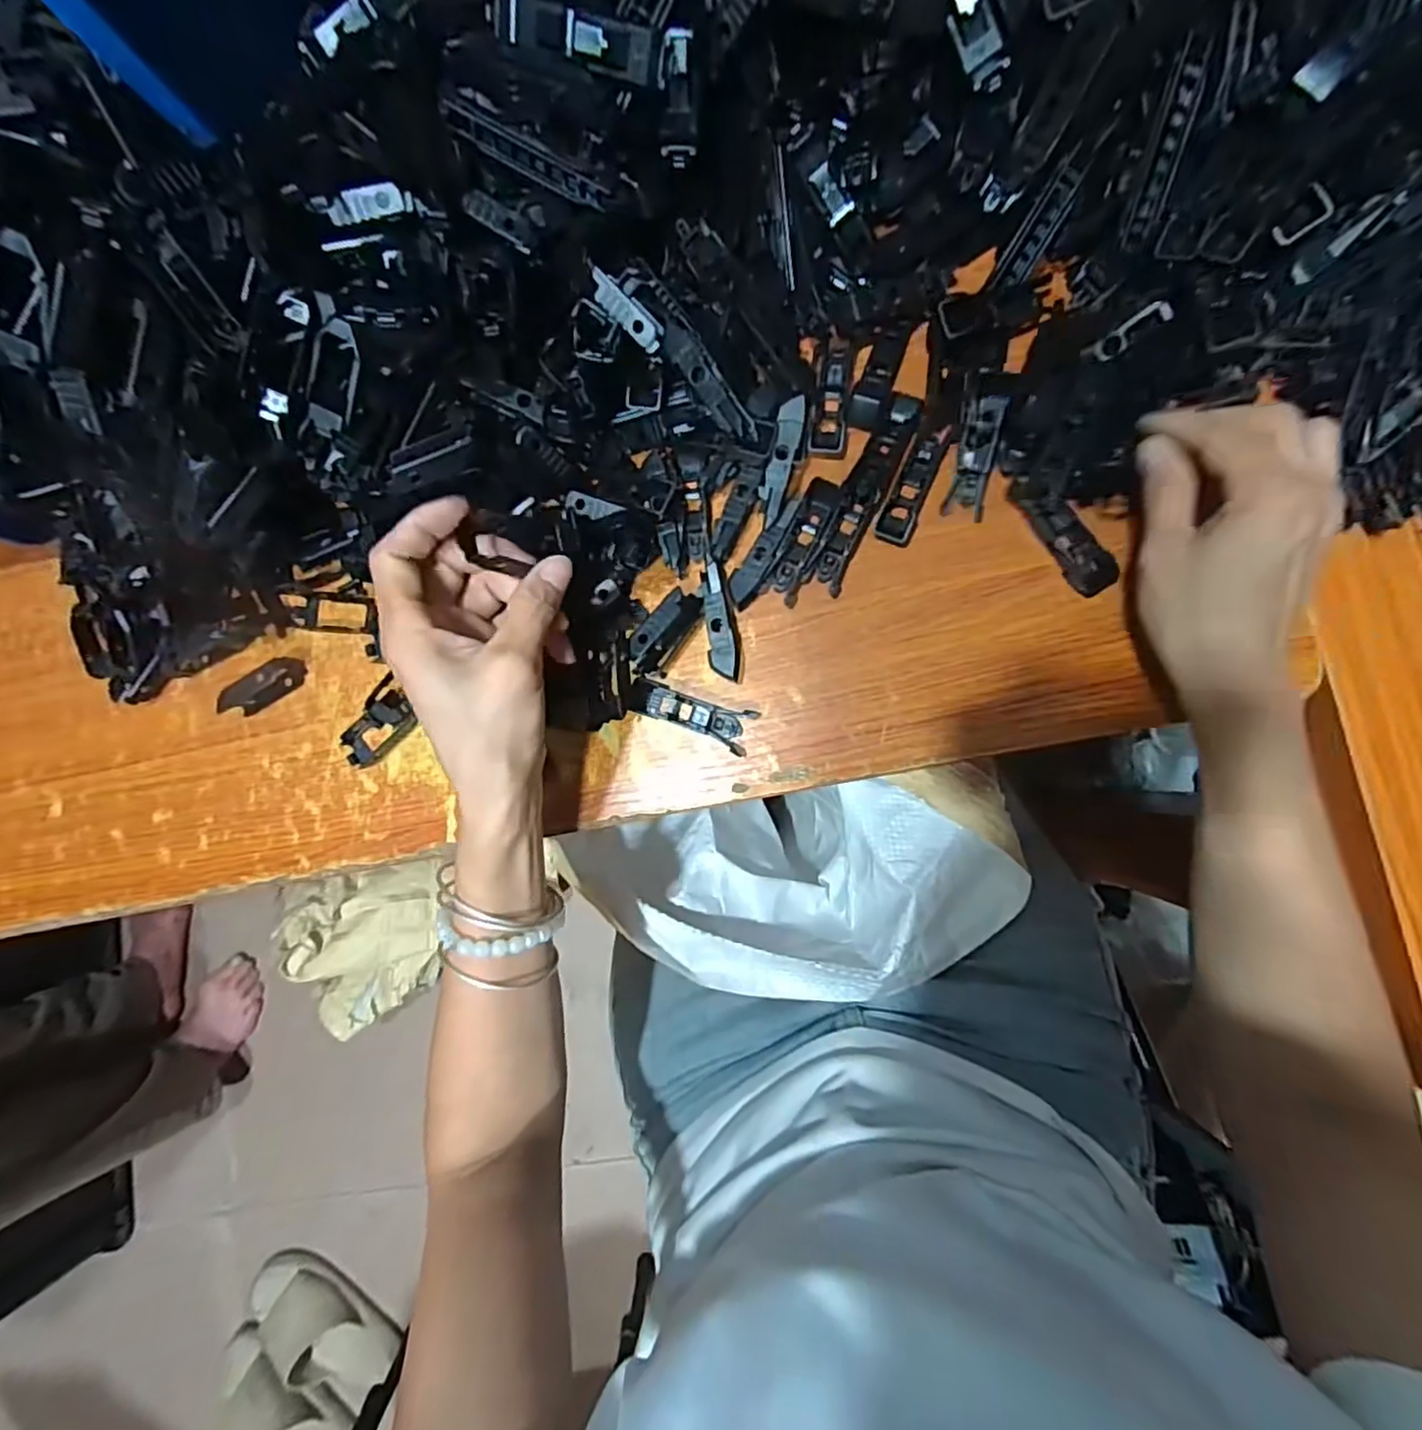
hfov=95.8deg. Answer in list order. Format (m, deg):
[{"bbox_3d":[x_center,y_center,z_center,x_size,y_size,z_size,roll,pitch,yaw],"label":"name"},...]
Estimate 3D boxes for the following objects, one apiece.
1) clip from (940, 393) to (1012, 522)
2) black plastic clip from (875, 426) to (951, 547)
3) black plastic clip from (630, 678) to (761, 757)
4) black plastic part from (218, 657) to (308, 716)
[{"bbox_3d":[0.136,-0.132,0.329,0.020,0.013,0.059,10,105,8],"label":"clip"},{"bbox_3d":[0.106,-0.122,0.338,0.018,0.007,0.065,22,90,8],"label":"black plastic clip"},{"bbox_3d":[-0.011,-0.001,0.347,0.068,0.012,0.023,19,89,8],"label":"black plastic clip"},{"bbox_3d":[-0.266,-0.016,0.377,0.049,0.023,0.013,-29,83,5],"label":"black plastic part"}]

